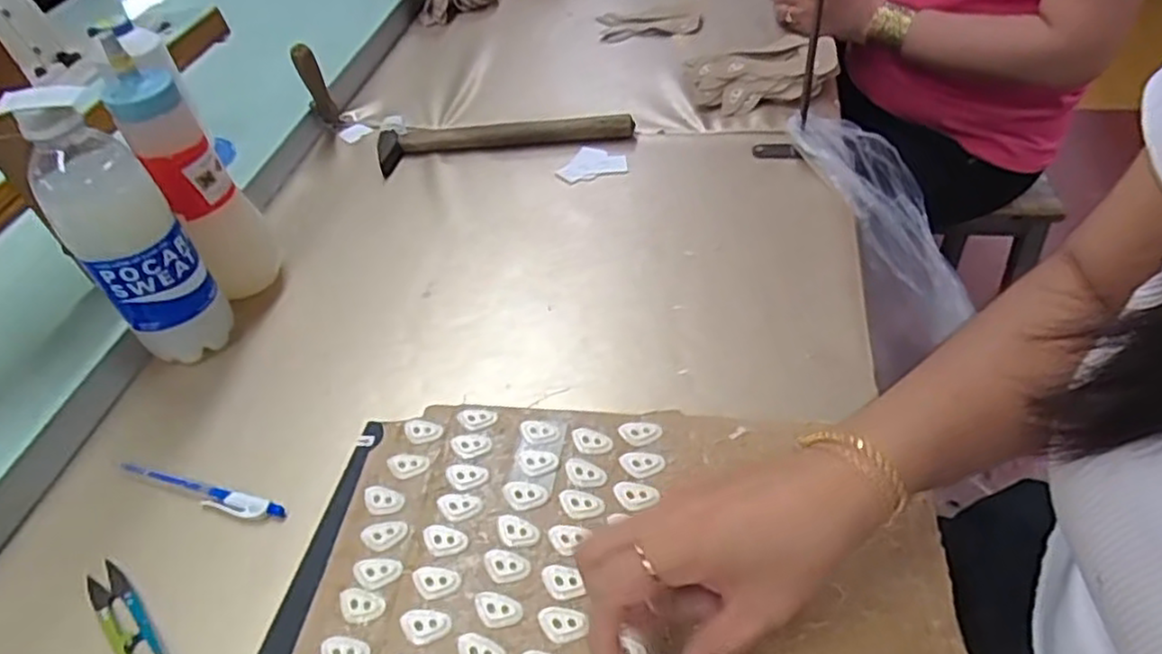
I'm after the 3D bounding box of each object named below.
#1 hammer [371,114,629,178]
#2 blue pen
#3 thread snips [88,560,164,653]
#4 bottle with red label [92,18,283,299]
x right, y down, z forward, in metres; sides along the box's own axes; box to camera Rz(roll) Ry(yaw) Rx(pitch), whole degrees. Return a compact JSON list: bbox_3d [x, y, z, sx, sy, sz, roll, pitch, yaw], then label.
[{"bbox_3d":[-0.076,-0.191,0.712,0.248,0.028,0.045,-9,46,-4],"label":"hammer"},{"bbox_3d":[-0.245,0.105,0.454,0.124,0.006,0.014,11,48,15],"label":"blue pen"},{"bbox_3d":[-0.253,0.166,0.395,0.020,0.008,0.097,-37,54,-27],"label":"thread snips"},{"bbox_3d":[-0.278,-0.105,0.519,0.057,0.197,0.050,-26,50,-19],"label":"bottle with red label"}]

